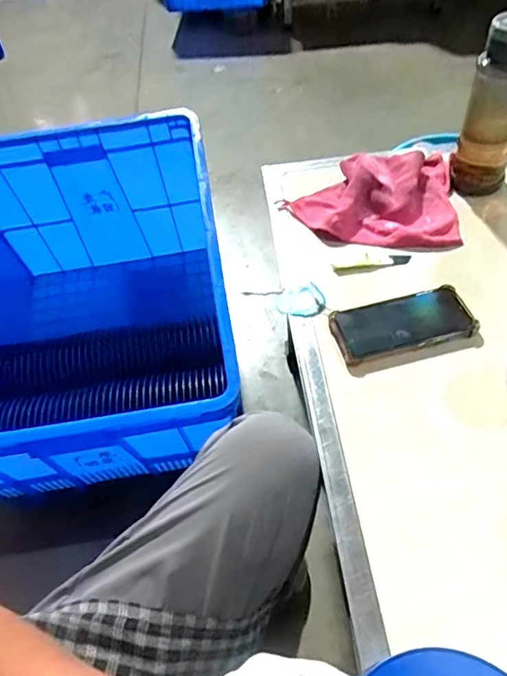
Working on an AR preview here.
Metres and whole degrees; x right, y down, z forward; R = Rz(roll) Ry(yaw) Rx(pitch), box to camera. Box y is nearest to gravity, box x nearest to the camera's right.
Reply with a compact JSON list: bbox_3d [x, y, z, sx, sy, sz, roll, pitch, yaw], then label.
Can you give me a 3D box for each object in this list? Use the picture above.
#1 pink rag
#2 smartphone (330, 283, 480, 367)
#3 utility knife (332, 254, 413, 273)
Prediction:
[{"bbox_3d":[0.168,-0.210,0.754,0.247,0.043,0.191,0,49,6],"label":"pink rag"},{"bbox_3d":[0.176,-0.018,0.616,0.162,0.009,0.080,-14,49,-6],"label":"smartphone"},{"bbox_3d":[0.160,-0.101,0.696,0.104,0.012,0.021,-8,49,-1],"label":"utility knife"}]

